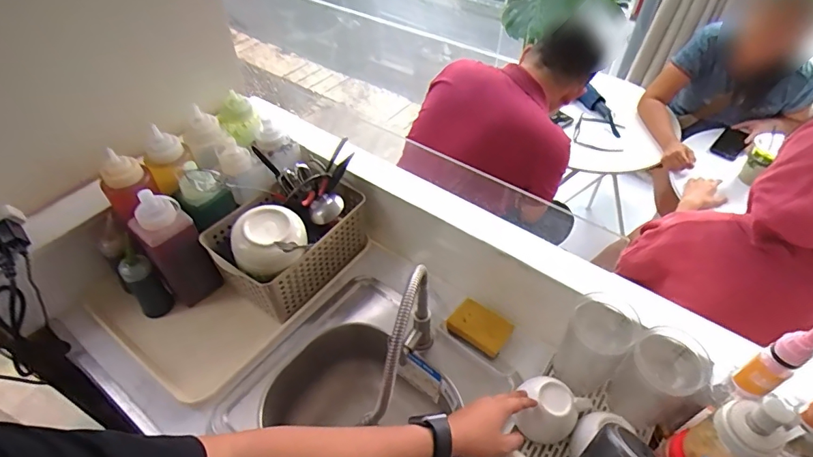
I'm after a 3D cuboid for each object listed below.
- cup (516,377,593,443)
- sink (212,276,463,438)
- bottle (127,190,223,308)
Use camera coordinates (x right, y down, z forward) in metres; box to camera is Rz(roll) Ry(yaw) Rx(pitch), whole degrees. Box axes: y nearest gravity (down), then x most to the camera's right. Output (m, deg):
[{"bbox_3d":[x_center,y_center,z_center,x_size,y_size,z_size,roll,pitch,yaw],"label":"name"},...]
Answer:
[{"bbox_3d":[0.213,0.268,0.678,0.095,0.061,0.085,23,51,19],"label":"cup"},{"bbox_3d":[-0.061,0.326,0.789,0.394,0.146,0.350,36,56,28],"label":"sink"},{"bbox_3d":[-0.395,0.041,0.797,0.066,0.225,0.083,35,56,28],"label":"bottle"}]

